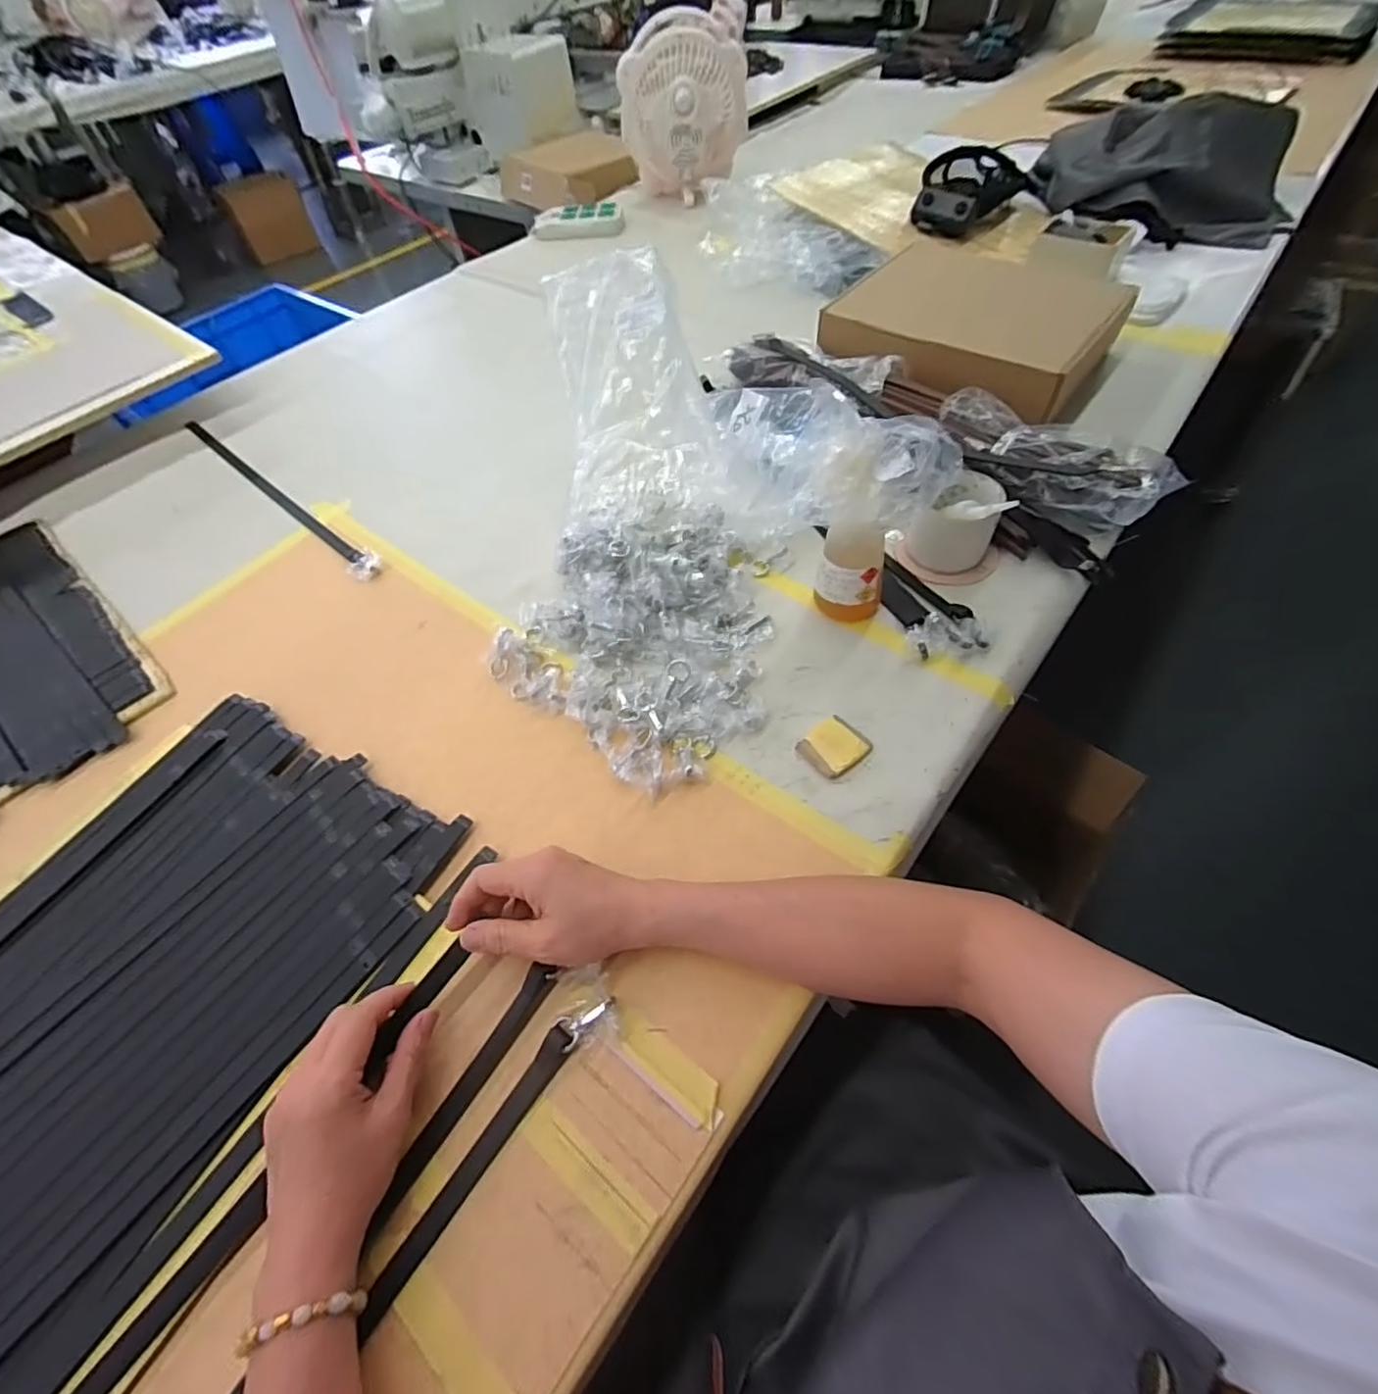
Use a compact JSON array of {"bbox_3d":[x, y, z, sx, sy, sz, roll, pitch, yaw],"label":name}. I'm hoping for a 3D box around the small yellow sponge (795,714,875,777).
[{"bbox_3d":[0.127,0.043,0.521,0.048,0.013,0.048,-36,60,-18],"label":"small yellow sponge"}]

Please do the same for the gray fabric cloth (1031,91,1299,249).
[{"bbox_3d":[0.830,-0.912,1.036,0.389,0.115,0.337,13,58,14],"label":"gray fabric cloth"}]

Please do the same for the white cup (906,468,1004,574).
[{"bbox_3d":[0.283,-0.182,0.622,0.075,0.068,0.078,-2,56,4],"label":"white cup"}]

